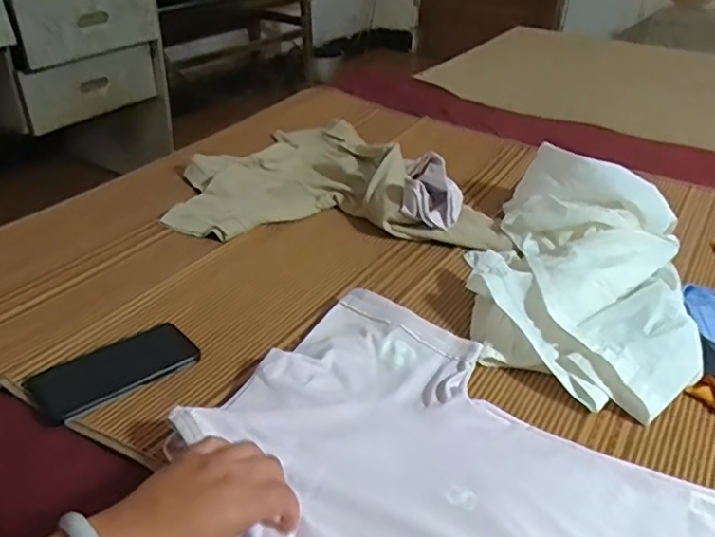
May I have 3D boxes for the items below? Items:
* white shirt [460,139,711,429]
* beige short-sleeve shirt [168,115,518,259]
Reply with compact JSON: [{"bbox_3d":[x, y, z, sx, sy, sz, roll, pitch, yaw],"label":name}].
[{"bbox_3d":[0.286,-0.015,0.771,0.260,0.107,0.408,12,34,17],"label":"white shirt"},{"bbox_3d":[-0.030,-0.162,1.028,0.509,0.082,0.390,2,32,2],"label":"beige short-sleeve shirt"}]

